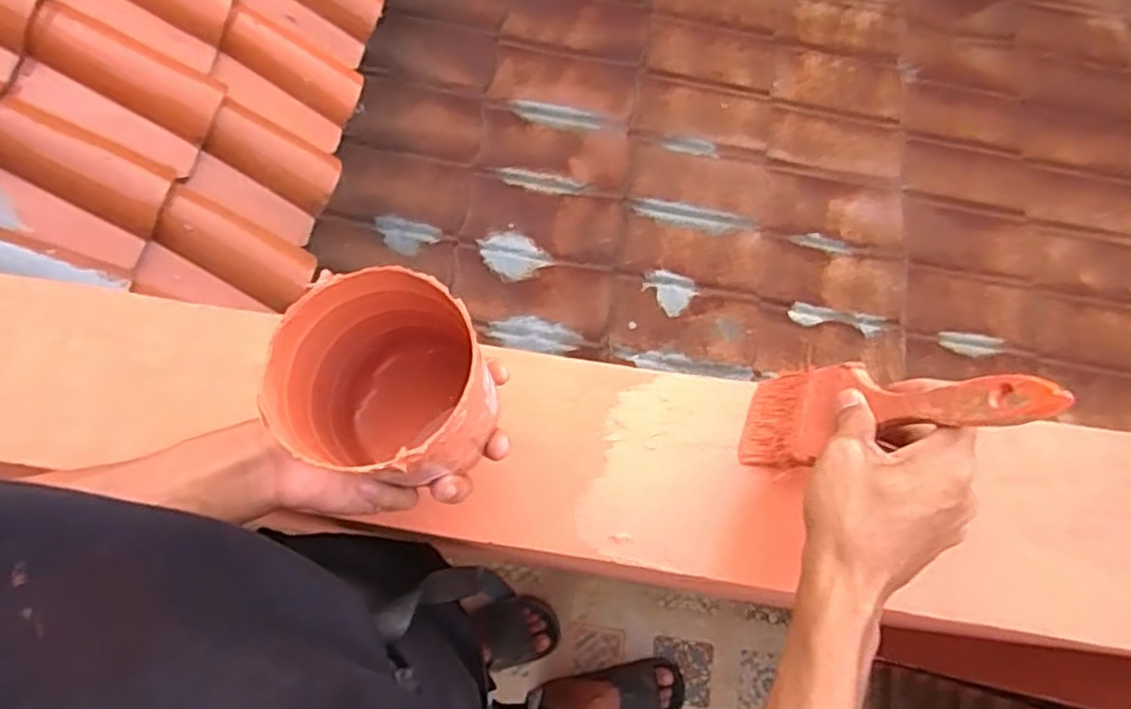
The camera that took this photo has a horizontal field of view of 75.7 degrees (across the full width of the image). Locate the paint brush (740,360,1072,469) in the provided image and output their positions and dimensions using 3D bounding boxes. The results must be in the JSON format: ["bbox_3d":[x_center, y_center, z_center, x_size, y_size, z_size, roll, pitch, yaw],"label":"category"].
[{"bbox_3d":[0.173,0.030,0.411,0.027,0.196,0.064,25,73,-17],"label":"paint brush"}]

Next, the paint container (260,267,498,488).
[{"bbox_3d":[-0.078,0.018,0.359,0.084,0.127,0.083,0,72,1],"label":"paint container"}]

